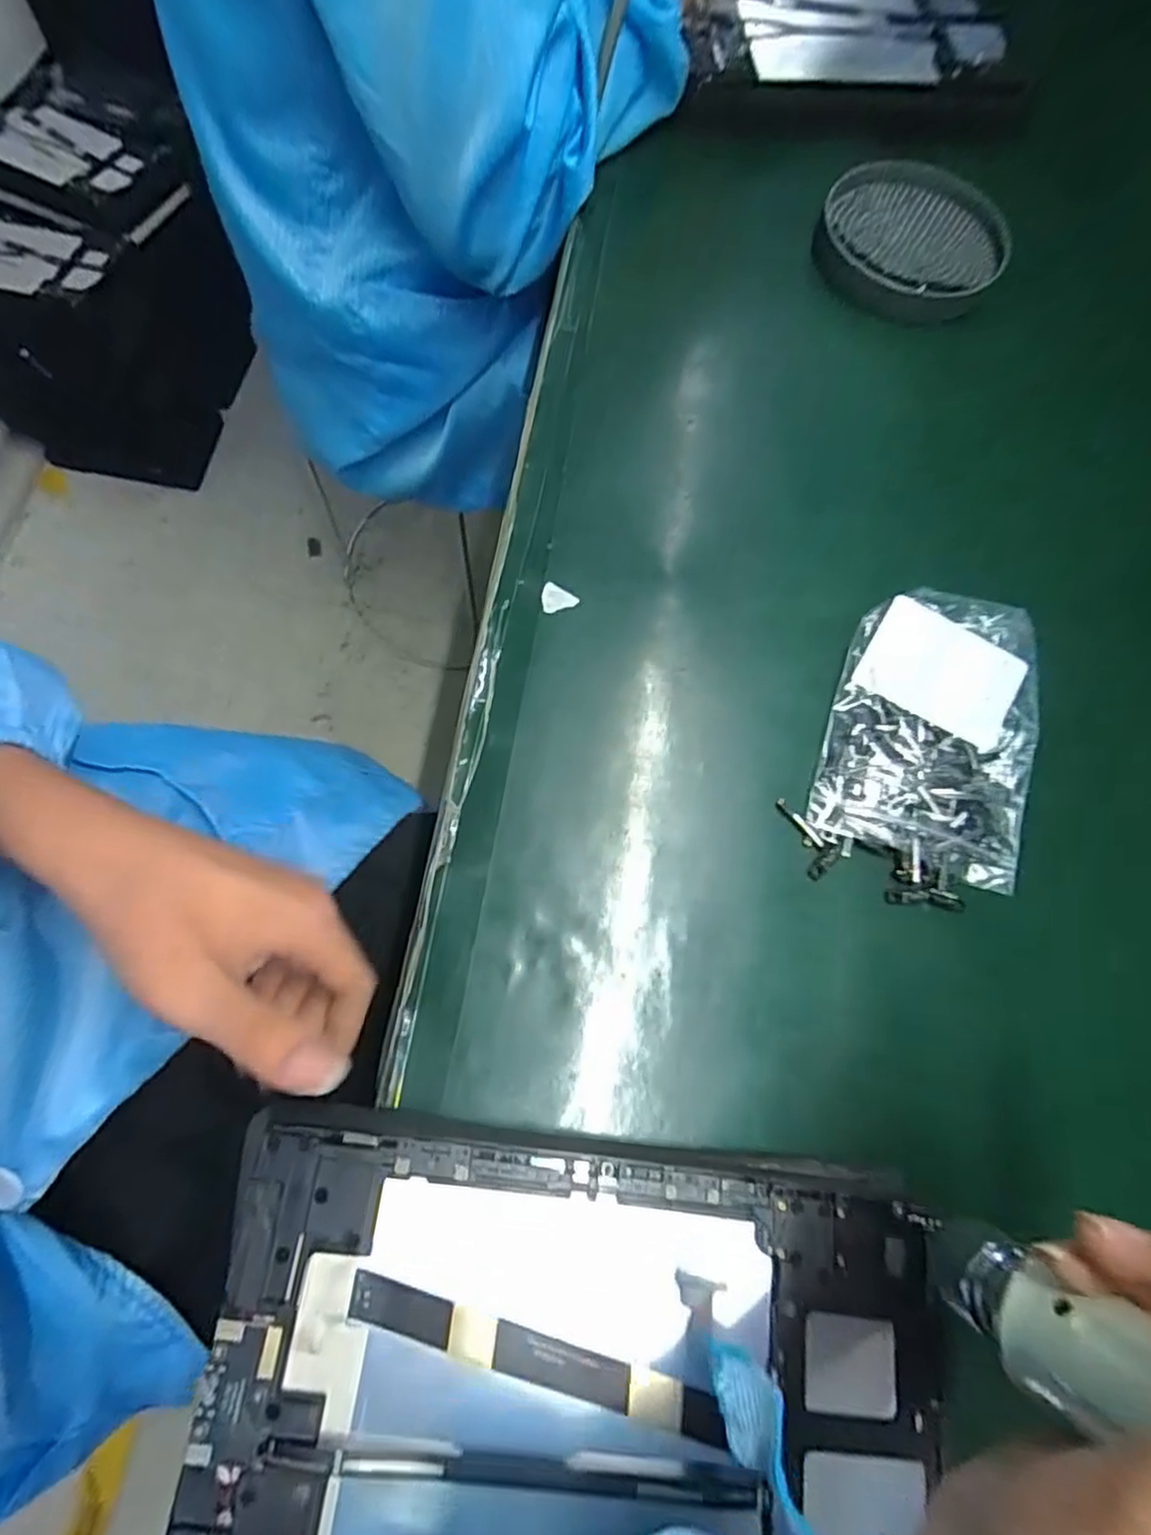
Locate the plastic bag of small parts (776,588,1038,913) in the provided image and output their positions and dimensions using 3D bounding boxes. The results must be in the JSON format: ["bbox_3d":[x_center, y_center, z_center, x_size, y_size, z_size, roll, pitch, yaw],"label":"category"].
[{"bbox_3d":[0.169,-0.012,0.325,0.098,0.013,0.147,20,72,1],"label":"plastic bag of small parts"}]

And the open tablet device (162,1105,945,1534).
[{"bbox_3d":[0.000,0.204,0.234,0.238,0.020,0.143,6,71,-4],"label":"open tablet device"}]

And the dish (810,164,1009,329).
[{"bbox_3d":[0.214,-0.341,0.446,0.111,0.029,0.120,2,72,-5],"label":"dish"}]

